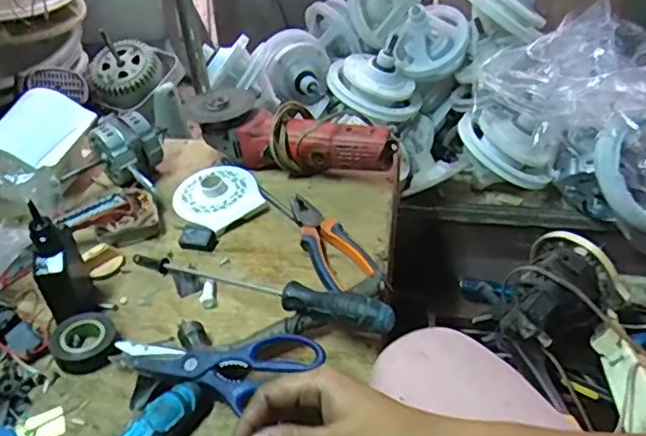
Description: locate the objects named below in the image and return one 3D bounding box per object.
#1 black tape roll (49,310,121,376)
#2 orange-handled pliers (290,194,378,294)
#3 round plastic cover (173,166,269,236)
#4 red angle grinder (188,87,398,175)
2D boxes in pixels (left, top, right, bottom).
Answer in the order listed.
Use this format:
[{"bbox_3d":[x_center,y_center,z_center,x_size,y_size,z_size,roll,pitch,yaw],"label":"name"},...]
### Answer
[{"bbox_3d":[-0.236,0.122,0.602,0.061,0.023,0.066,-3,40,2],"label":"black tape roll"},{"bbox_3d":[0.001,0.022,0.698,0.059,0.022,0.154,-20,42,-18],"label":"orange-handled pliers"},{"bbox_3d":[-0.134,-0.028,0.770,0.100,0.023,0.106,-3,40,2],"label":"round plastic cover"},{"bbox_3d":[-0.043,-0.108,0.809,0.273,0.085,0.085,13,43,20],"label":"red angle grinder"}]

